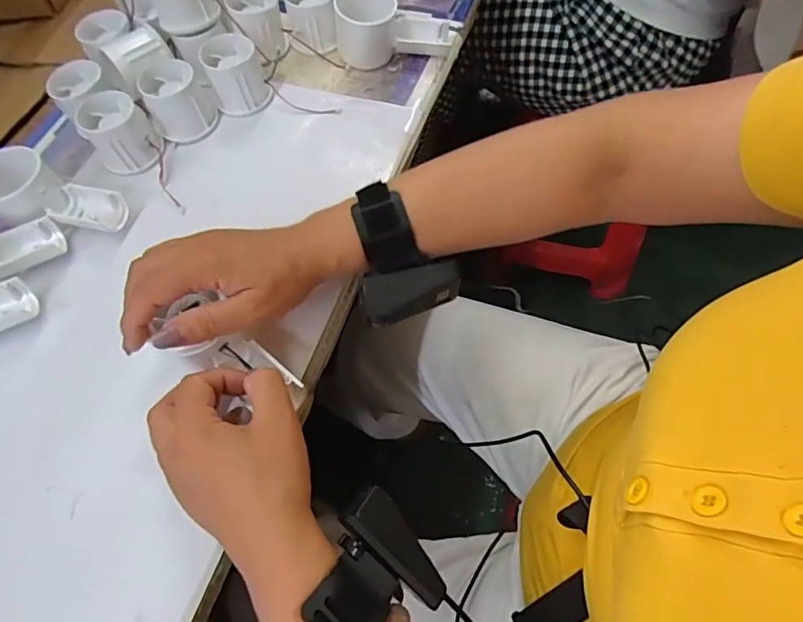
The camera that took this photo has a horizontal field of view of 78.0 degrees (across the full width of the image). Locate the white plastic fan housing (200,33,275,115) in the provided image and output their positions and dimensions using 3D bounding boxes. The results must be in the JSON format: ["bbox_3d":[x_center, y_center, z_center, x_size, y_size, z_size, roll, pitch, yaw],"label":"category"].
[{"bbox_3d":[-0.162,-0.227,0.480,0.052,0.050,0.059,-26,64,-10],"label":"white plastic fan housing"}]

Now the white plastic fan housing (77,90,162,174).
[{"bbox_3d":[-0.256,-0.161,0.453,0.056,0.048,0.056,-1,63,3],"label":"white plastic fan housing"}]

